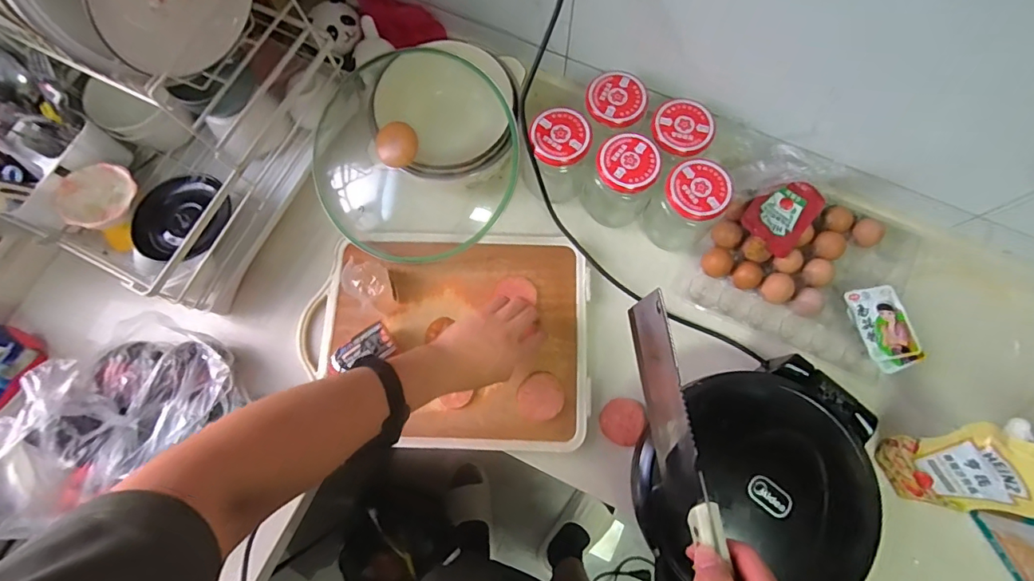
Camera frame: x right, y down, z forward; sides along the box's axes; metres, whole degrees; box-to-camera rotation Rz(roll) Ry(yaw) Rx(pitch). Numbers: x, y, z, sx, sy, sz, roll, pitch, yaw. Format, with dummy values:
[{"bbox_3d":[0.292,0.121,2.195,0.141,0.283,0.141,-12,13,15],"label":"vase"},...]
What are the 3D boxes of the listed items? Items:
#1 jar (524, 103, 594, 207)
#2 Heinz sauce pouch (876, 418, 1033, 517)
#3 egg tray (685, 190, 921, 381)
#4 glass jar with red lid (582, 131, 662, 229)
[{"bbox_3d":[0.058,-0.192,0.685,0.088,0.118,0.081,0,76,1],"label":"jar"},{"bbox_3d":[0.540,0.218,0.564,0.025,0.187,0.108,-23,75,-26],"label":"Heinz sauce pouch"},{"bbox_3d":[0.423,-0.036,0.692,0.286,0.060,0.234,24,78,6],"label":"egg tray"},{"bbox_3d":[0.146,-0.153,0.688,0.093,0.142,0.078,9,77,3],"label":"glass jar with red lid"}]

